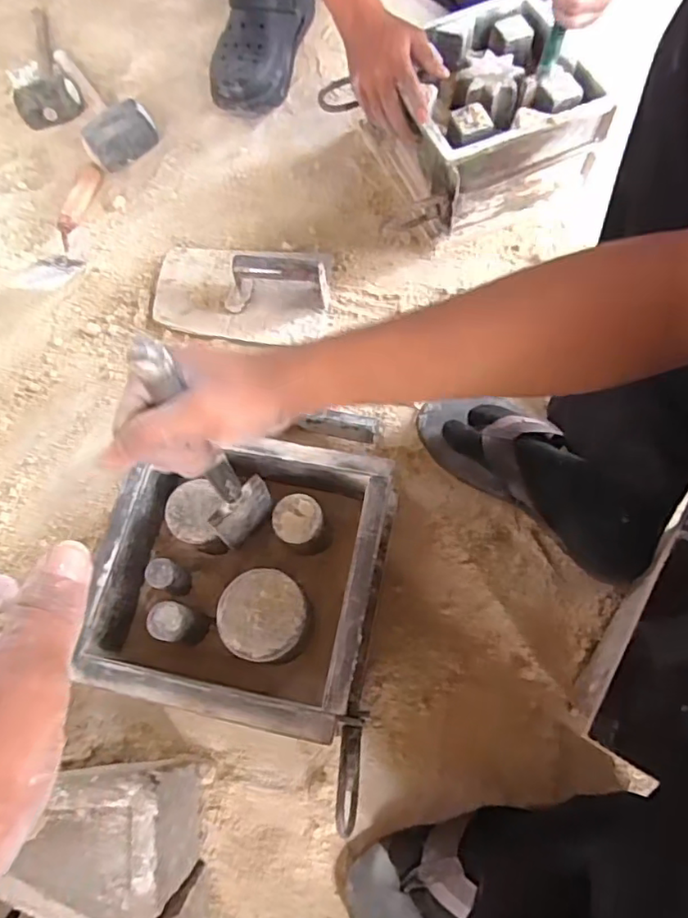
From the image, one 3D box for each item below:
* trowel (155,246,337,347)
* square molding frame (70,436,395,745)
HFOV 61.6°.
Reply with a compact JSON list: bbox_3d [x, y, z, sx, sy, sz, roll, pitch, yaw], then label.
[{"bbox_3d":[-0.131,-0.227,0.717,0.225,0.075,0.139,8,69,5],"label":"trowel"},{"bbox_3d":[-0.089,0.111,0.553,0.239,0.128,0.235,11,67,9],"label":"square molding frame"}]

